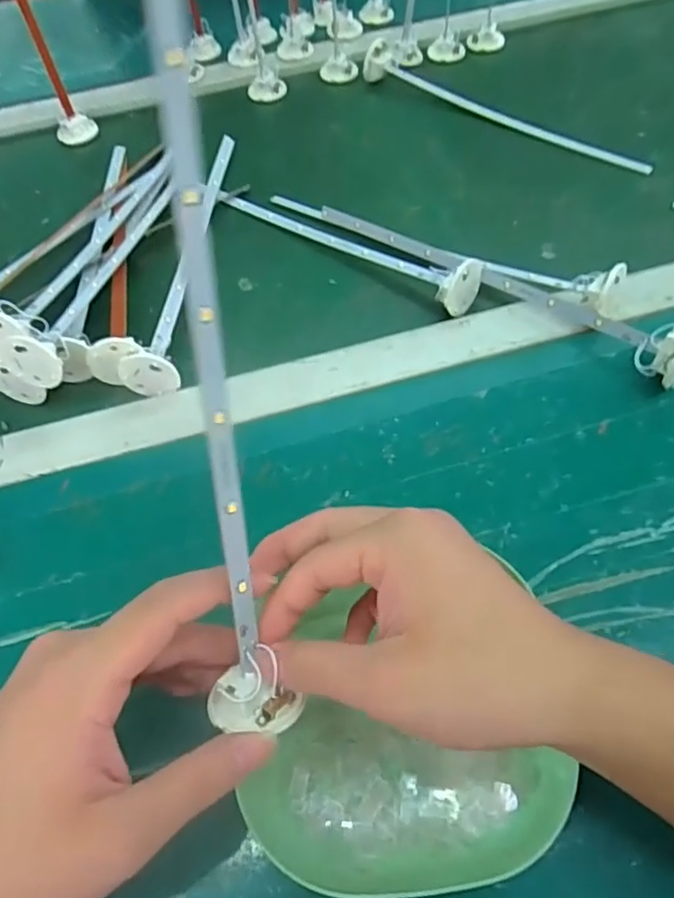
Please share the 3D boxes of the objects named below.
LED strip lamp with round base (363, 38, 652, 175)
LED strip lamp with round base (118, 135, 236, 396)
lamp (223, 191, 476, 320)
[{"bbox_3d":[0.145,-0.316,0.547,0.294,0.030,0.029,36,65,24],"label":"LED strip lamp with round base"},{"bbox_3d":[-0.115,-0.162,0.470,0.034,0.031,0.292,0,56,4],"label":"LED strip lamp with round base"},{"bbox_3d":[-0.002,-0.170,0.463,0.247,0.036,0.040,36,65,24],"label":"lamp"}]

